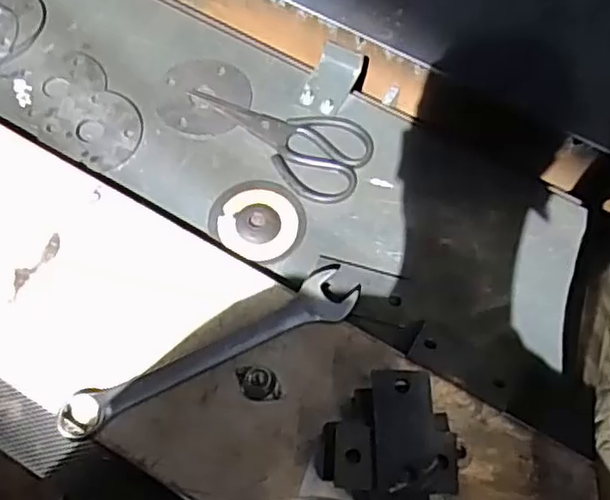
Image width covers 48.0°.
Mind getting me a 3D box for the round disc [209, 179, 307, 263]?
[{"bbox_3d":[-0.048,-0.033,0.719,0.097,0.004,0.089,1,64,-2],"label":"round disc"}]

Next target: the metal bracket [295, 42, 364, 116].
[{"bbox_3d":[0.030,-0.197,0.790,0.050,0.024,0.083,23,65,9],"label":"metal bracket"}]

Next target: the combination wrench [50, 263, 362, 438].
[{"bbox_3d":[-0.084,0.090,0.632,0.290,0.022,0.053,-25,67,-13],"label":"combination wrench"}]

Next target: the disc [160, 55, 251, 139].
[{"bbox_3d":[-0.114,-0.177,0.789,0.101,0.004,0.107,6,64,1],"label":"disc"}]

